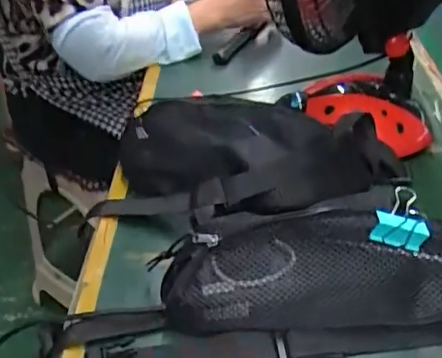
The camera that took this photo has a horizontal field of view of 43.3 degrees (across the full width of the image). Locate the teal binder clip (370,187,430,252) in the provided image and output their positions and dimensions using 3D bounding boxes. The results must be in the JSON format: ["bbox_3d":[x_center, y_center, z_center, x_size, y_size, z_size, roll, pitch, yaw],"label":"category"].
[{"bbox_3d":[0.141,0.034,0.440,0.042,0.048,0.027,6,37,9],"label":"teal binder clip"}]

